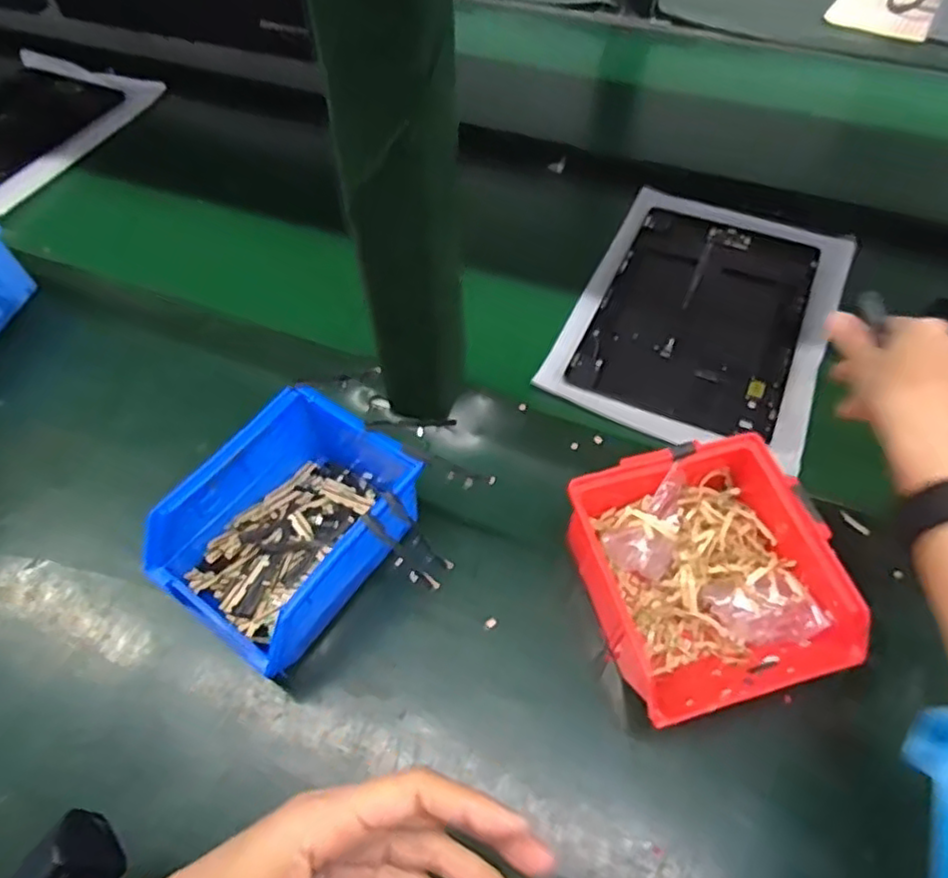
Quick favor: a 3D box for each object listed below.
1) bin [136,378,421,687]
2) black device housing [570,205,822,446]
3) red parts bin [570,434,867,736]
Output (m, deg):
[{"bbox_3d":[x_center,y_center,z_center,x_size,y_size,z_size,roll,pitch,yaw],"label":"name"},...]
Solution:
[{"bbox_3d":[-0.104,0.054,0.399,0.109,0.077,0.150,31,61,22],"label":"bin"},{"bbox_3d":[0.190,-0.107,0.550,0.154,0.009,0.234,20,57,15],"label":"black device housing"},{"bbox_3d":[0.130,0.080,0.378,0.125,0.071,0.136,-14,55,-8],"label":"red parts bin"}]

